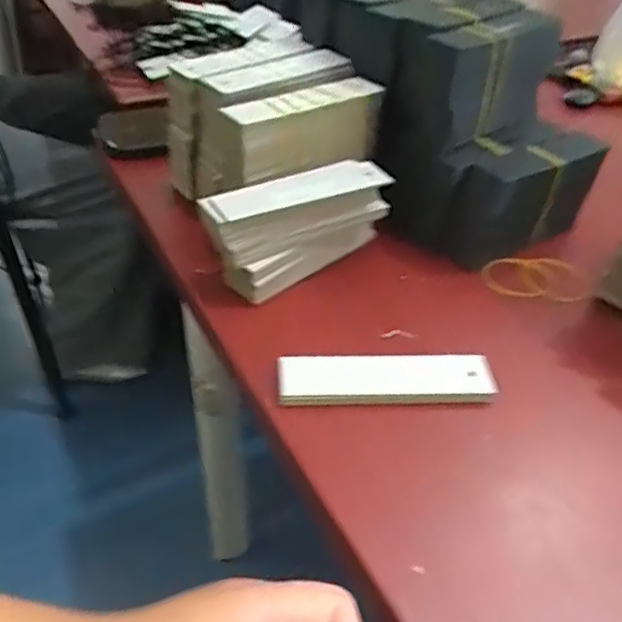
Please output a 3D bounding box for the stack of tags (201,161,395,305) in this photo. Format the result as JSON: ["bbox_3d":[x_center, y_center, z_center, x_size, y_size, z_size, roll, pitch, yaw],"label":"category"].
[{"bbox_3d":[-0.011,-0.061,0.450,0.139,0.062,0.048,-25,46,-29],"label":"stack of tags"}]

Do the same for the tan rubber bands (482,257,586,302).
[{"bbox_3d":[0.169,-0.026,0.481,0.082,0.013,0.048,-2,39,-5],"label":"tan rubber bands"}]

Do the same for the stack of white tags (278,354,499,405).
[{"bbox_3d":[0.046,0.040,0.381,0.130,0.009,0.031,-2,39,-4],"label":"stack of white tags"}]

